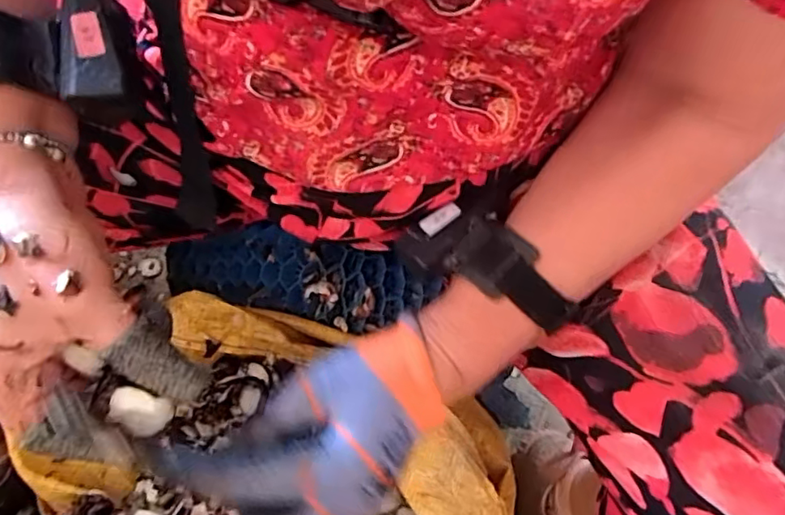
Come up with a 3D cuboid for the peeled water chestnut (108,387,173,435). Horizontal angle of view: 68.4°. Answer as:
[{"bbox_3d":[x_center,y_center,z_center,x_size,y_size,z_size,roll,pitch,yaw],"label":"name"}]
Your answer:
[{"bbox_3d":[-0.117,0.071,0.266,0.021,0.019,0.018,18,69,8],"label":"peeled water chestnut"}]

